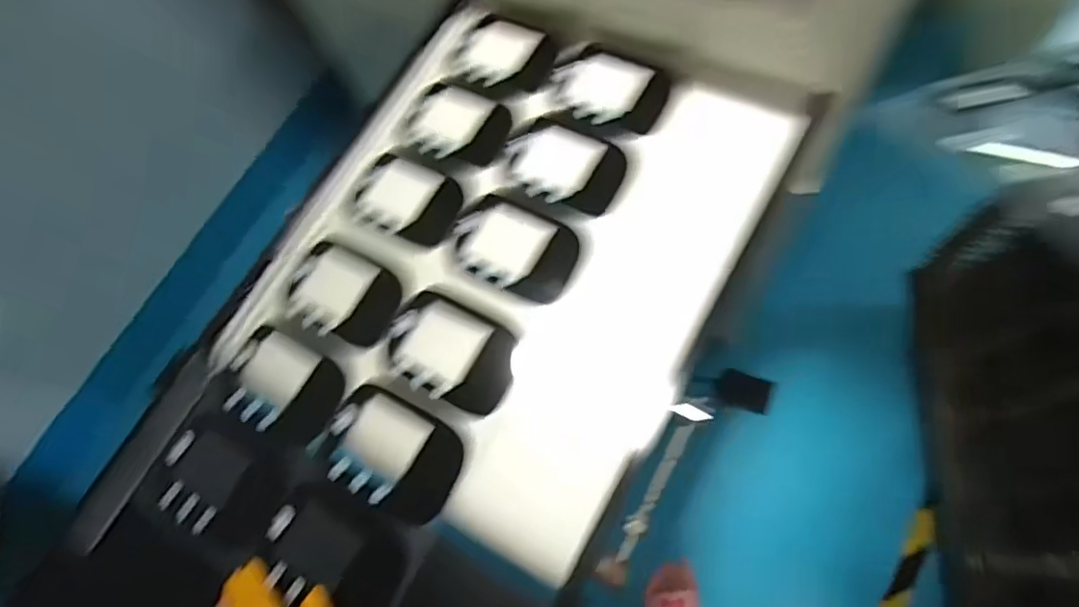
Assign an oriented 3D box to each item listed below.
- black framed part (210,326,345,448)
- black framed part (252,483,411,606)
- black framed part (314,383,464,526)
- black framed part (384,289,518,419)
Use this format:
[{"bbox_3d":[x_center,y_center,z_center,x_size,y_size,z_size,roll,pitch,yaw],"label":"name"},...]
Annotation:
[{"bbox_3d":[-0.245,0.080,0.577,0.131,0.025,0.090,21,76,22],"label":"black framed part"},{"bbox_3d":[-0.177,0.216,0.508,0.128,0.010,0.097,27,76,10],"label":"black framed part"},{"bbox_3d":[-0.131,0.132,0.522,0.128,0.017,0.092,24,75,9],"label":"black framed part"},{"bbox_3d":[-0.081,0.044,0.544,0.127,0.014,0.085,26,76,10],"label":"black framed part"}]

